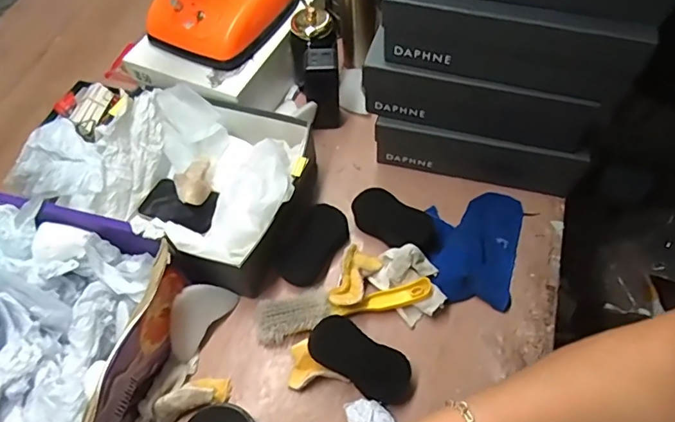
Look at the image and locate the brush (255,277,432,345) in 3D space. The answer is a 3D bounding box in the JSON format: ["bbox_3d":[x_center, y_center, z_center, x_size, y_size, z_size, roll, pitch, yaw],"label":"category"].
[{"bbox_3d":[0.003,0.118,0.665,0.232,0.033,0.062,-14,58,-6],"label":"brush"}]

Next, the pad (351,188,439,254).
[{"bbox_3d":[0.084,0.014,0.720,0.130,0.034,0.063,29,64,19],"label":"pad"}]

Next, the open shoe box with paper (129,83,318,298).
[{"bbox_3d":[-0.178,-0.035,0.720,0.259,0.124,0.259,16,60,12],"label":"open shoe box with paper"}]

